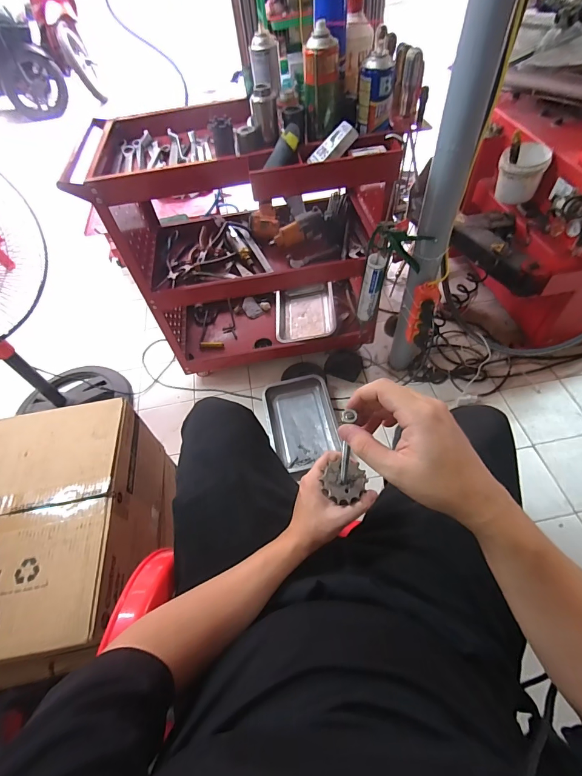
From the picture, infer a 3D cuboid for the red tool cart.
[{"bbox_3d":[-0.102,-0.420,1.115,0.728,0.660,0.422,-10,55,-1],"label":"red tool cart"}]

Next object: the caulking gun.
[{"bbox_3d":[0.273,-0.300,0.986,0.161,0.291,0.051,11,57,13],"label":"caulking gun"}]

